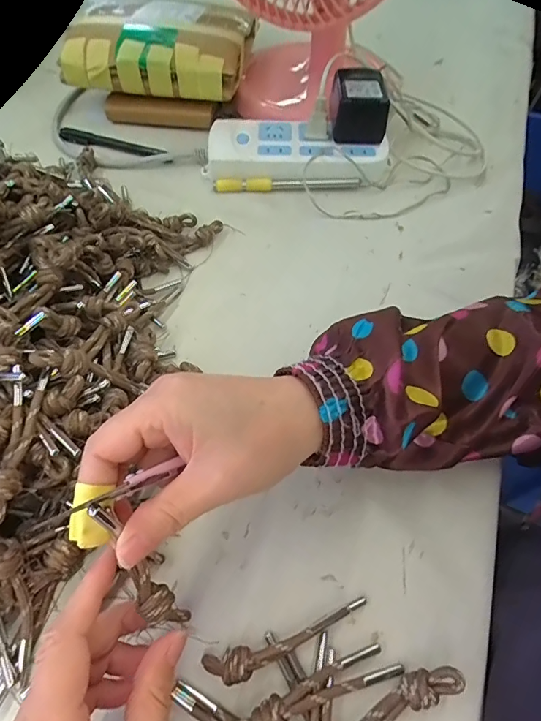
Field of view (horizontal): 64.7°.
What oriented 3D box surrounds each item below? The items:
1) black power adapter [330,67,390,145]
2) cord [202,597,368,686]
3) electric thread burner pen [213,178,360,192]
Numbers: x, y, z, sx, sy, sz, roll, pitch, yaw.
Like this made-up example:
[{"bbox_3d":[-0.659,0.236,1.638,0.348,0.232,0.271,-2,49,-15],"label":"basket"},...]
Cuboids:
[{"bbox_3d":[0.091,-0.264,0.445,0.053,0.048,0.079,3,56,1],"label":"black power adapter"},{"bbox_3d":[0.011,0.152,0.231,0.093,0.016,0.016,-14,60,-11],"label":"cord"},{"bbox_3d":[0.016,-0.177,0.433,0.147,0.013,0.018,2,59,-1],"label":"electric thread burner pen"}]

